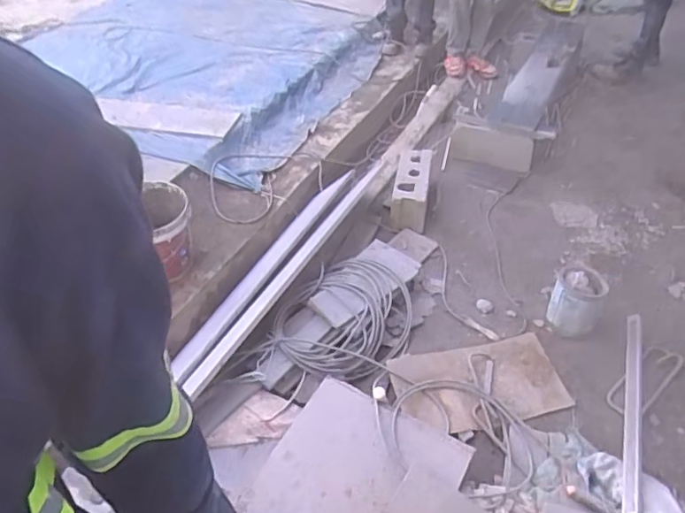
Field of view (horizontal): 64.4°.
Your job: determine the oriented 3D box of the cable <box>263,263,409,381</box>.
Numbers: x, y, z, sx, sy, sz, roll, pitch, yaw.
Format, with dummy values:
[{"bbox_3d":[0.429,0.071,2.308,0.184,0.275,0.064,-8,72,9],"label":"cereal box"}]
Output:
[{"bbox_3d":[0.010,0.200,1.922,0.411,0.099,0.488,18,48,21],"label":"cable"}]

